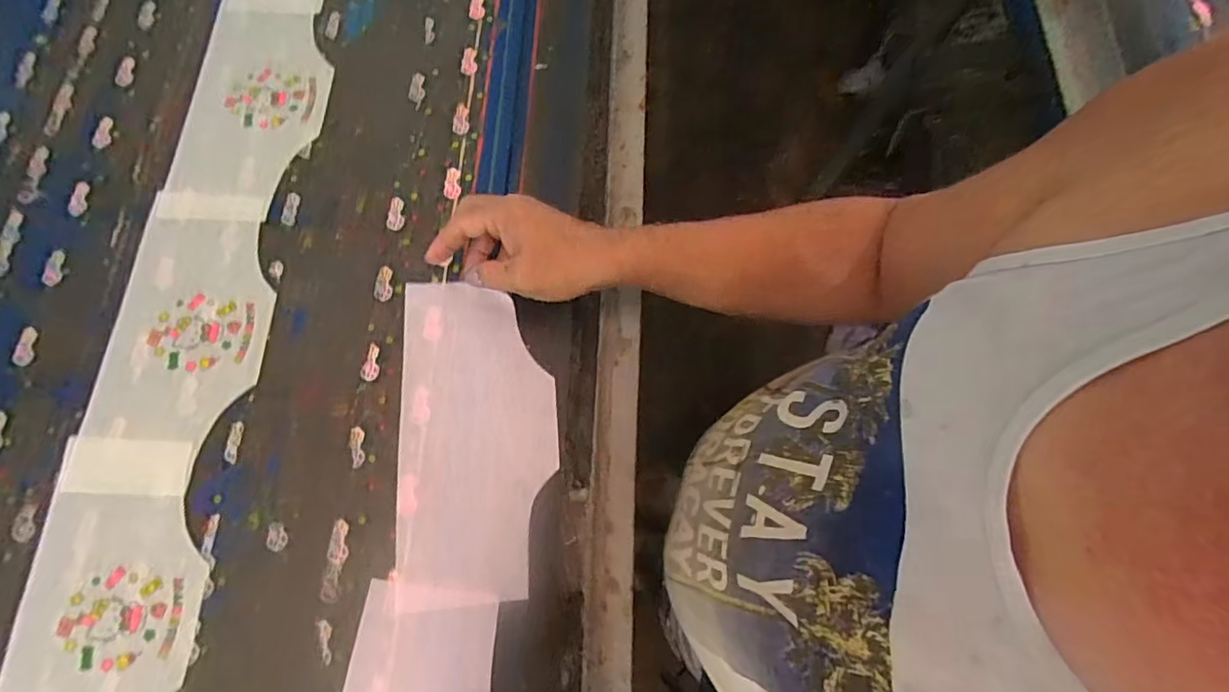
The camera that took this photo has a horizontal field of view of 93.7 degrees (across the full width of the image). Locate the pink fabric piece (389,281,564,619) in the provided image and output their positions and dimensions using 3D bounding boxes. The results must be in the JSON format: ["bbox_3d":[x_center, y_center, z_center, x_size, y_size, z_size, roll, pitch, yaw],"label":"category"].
[{"bbox_3d":[-0.119,0.076,0.502,0.131,0.010,0.270,-3,75,-5],"label":"pink fabric piece"}]

